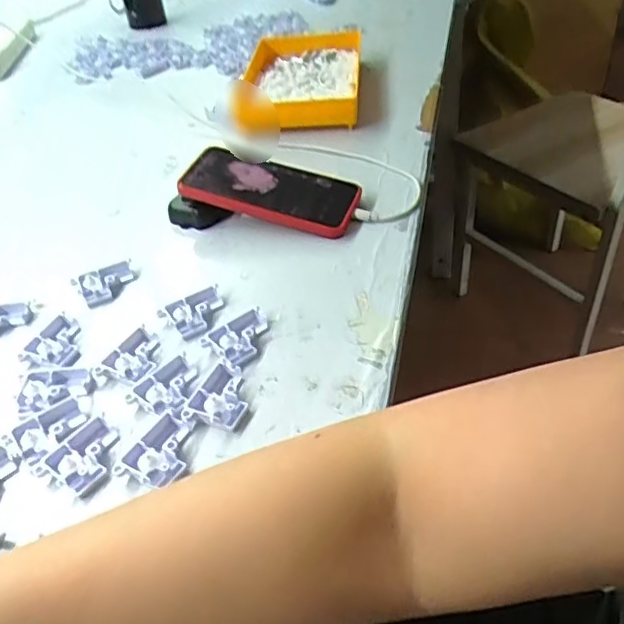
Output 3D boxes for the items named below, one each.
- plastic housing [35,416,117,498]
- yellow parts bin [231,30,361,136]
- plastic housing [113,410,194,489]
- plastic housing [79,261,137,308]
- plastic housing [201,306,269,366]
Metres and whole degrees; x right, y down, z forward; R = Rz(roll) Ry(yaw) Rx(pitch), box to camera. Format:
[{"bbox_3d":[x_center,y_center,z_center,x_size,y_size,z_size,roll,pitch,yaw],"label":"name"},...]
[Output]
[{"bbox_3d":[-0.140,0.088,0.378,0.035,0.010,0.048,17,46,26],"label":"plastic housing"},{"bbox_3d":[-0.016,-0.301,0.789,0.154,0.041,0.263,0,41,6],"label":"yellow parts bin"},{"bbox_3d":[-0.093,0.083,0.375,0.035,0.010,0.050,10,43,19],"label":"plastic housing"},{"bbox_3d":[-0.173,-0.026,0.519,0.045,0.018,0.033,-26,44,-21],"label":"plastic housing"},{"bbox_3d":[-0.053,0.016,0.451,0.038,0.012,0.050,23,48,30],"label":"plastic housing"}]

